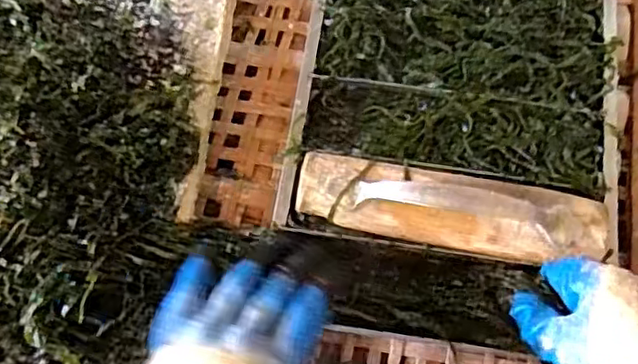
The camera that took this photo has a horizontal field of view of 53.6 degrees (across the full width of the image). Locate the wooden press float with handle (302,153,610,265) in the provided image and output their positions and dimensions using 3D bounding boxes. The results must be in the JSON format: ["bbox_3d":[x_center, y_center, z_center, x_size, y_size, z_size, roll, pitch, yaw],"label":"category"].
[{"bbox_3d":[0.096,0.013,0.436,0.222,0.037,0.052,9,56,4],"label":"wooden press float with handle"}]

